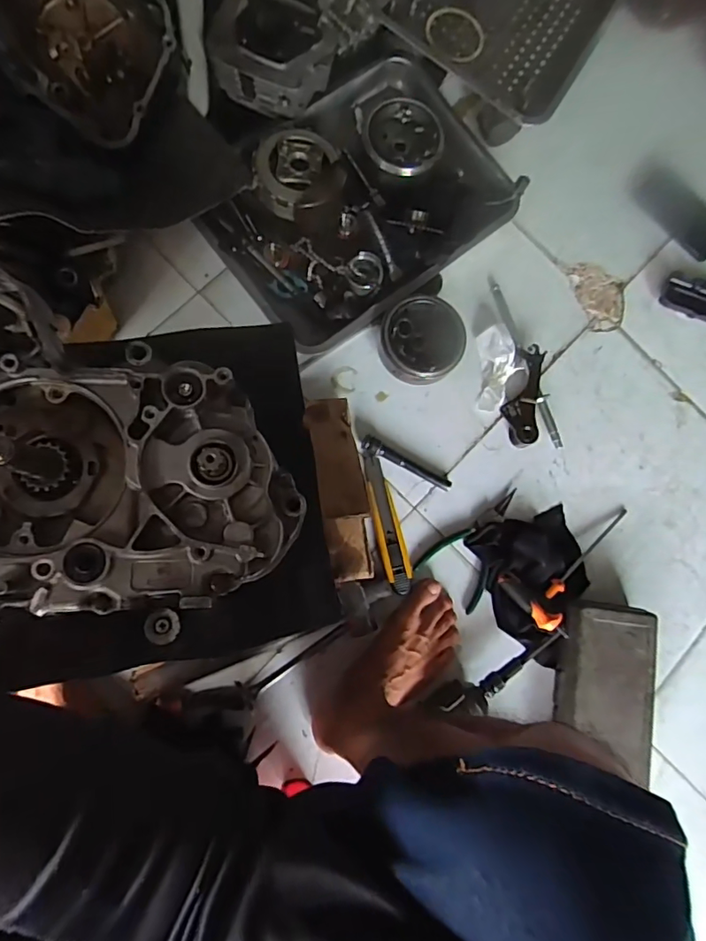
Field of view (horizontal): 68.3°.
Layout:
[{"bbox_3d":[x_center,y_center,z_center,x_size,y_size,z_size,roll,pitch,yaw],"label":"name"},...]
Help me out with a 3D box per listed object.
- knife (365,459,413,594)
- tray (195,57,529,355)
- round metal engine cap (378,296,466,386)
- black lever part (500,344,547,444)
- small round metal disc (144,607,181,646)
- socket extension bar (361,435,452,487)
[{"bbox_3d":[0.045,0.067,0.654,0.033,0.014,0.170,-11,84,-8],"label":"knife"},{"bbox_3d":[0.006,-0.360,0.678,0.379,0.059,0.287,-39,88,-10],"label":"tray"},{"bbox_3d":[0.085,-0.163,0.669,0.104,0.066,0.102,1,83,-7],"label":"round metal engine cap"},{"bbox_3d":[0.229,-0.105,0.697,0.050,0.017,0.133,12,81,-5],"label":"black lever part"},{"bbox_3d":[-0.159,0.130,0.434,0.028,0.004,0.029,1,83,-7],"label":"small round metal disc"},{"bbox_3d":[0.068,-0.008,0.667,0.125,0.019,0.025,28,80,-3],"label":"socket extension bar"}]

